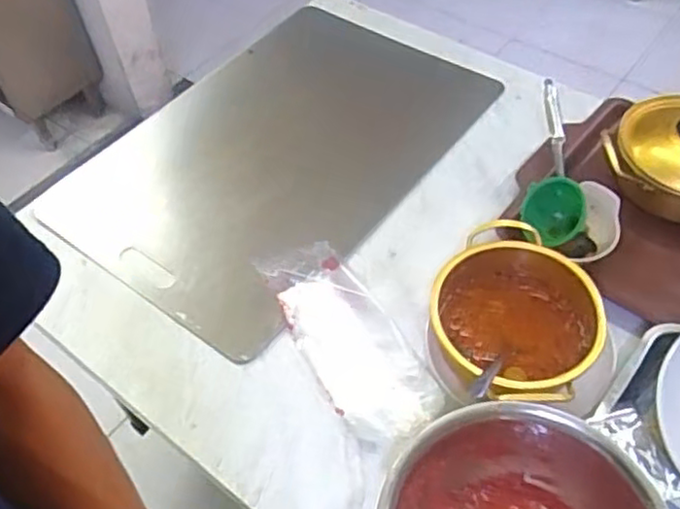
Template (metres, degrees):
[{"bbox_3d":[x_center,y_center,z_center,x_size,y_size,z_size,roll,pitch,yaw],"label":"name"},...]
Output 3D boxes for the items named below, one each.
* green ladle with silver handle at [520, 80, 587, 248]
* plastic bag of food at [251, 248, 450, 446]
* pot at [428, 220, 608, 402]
[{"bbox_3d":[0.253,-0.108,0.835,0.071,0.065,0.238,-1,54,6],"label":"green ladle with silver handle"},{"bbox_3d":[0.009,0.089,0.761,0.110,0.035,0.258,-26,55,-14],"label":"plastic bag of food"},{"bbox_3d":[0.185,0.071,0.720,0.172,0.077,0.178,-3,53,3],"label":"pot"}]

